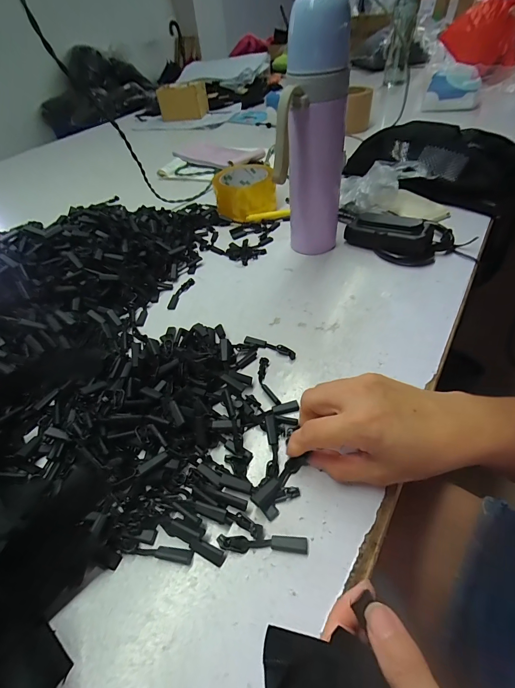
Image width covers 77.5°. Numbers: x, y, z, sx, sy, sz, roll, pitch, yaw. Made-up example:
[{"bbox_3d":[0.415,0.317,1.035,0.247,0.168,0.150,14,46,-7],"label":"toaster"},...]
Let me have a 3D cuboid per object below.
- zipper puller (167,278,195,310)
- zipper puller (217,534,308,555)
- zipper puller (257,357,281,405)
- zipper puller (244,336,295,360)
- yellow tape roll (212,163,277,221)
[{"bbox_3d":[-0.099,-0.066,0.414,0.012,0.006,0.058,13,50,17],"label":"zipper puller"},{"bbox_3d":[0.004,0.135,0.217,0.060,0.004,0.010,-1,48,5],"label":"zipper puller"},{"bbox_3d":[0.009,0.034,0.307,0.014,0.005,0.058,-9,47,-3],"label":"zipper puller"},{"bbox_3d":[0.013,0.003,0.334,0.058,0.004,0.012,18,52,21],"label":"zipper puller"},{"bbox_3d":[-0.018,-0.255,0.541,0.103,0.053,0.107,-4,47,2],"label":"yellow tape roll"}]

